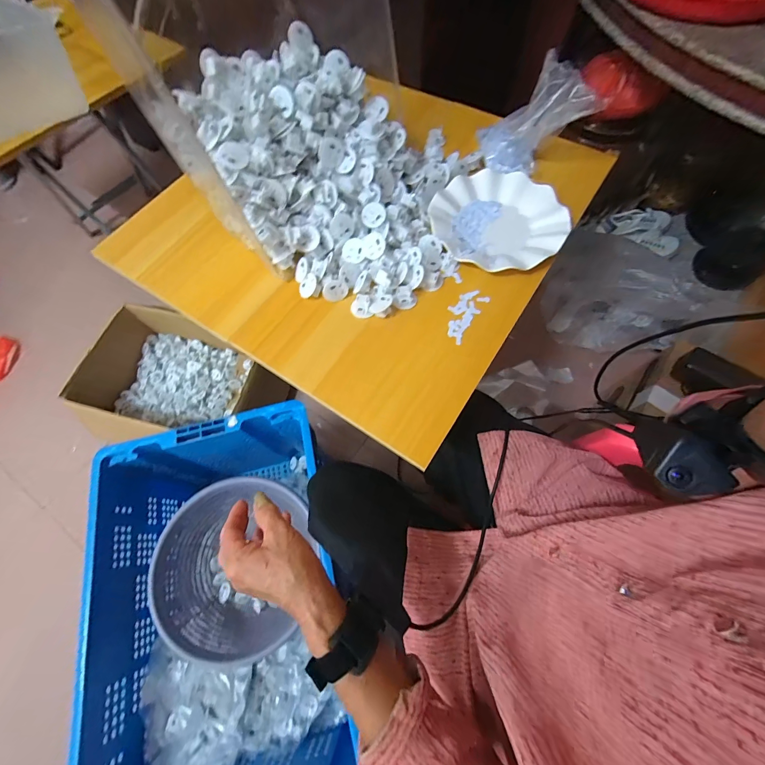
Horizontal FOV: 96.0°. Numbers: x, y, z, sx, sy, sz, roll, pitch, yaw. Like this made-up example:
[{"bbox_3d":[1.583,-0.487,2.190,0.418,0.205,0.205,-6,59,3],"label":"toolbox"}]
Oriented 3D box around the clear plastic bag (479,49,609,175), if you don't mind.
[{"bbox_3d":[0.217,-0.387,0.498,0.120,0.100,0.122,-3,67,1],"label":"clear plastic bag"}]

